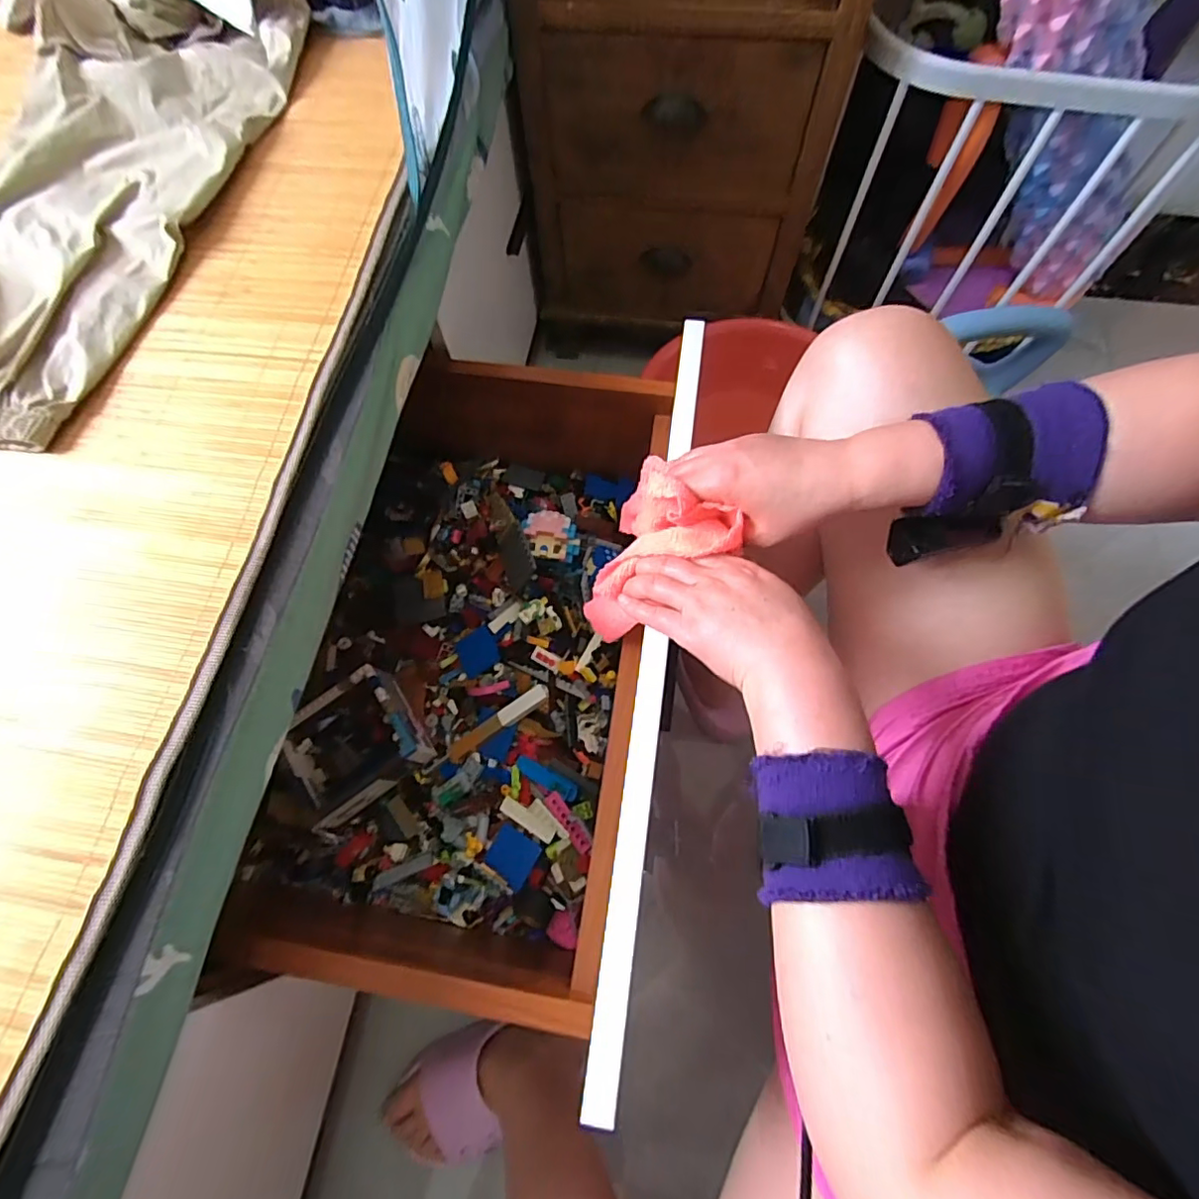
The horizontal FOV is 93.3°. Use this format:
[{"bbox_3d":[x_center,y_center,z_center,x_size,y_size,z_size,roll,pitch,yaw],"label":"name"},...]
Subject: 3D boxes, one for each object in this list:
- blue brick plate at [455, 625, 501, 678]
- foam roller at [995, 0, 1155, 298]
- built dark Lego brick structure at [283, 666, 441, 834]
[{"bbox_3d":[-0.143,0.060,0.666,0.051,0.004,0.048,-34,73,10],"label":"blue brick plate"},{"bbox_3d":[0.545,-0.553,0.659,0.121,0.430,0.100,-9,63,33],"label":"foam roller"},{"bbox_3d":[-0.266,0.159,0.618,0.136,0.067,0.117,-32,68,-10],"label":"built dark Lego brick structure"}]

